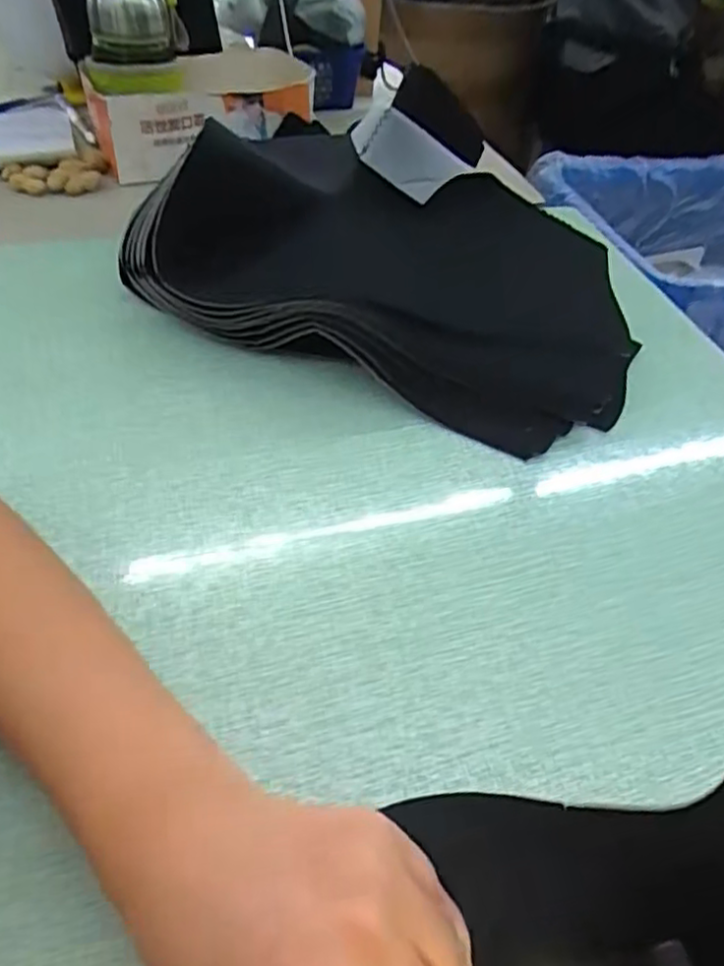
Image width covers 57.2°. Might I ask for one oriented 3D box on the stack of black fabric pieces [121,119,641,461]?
[{"bbox_3d":[0.020,-0.152,0.453,0.345,0.108,0.183,19,50,10],"label":"stack of black fabric pieces"}]

